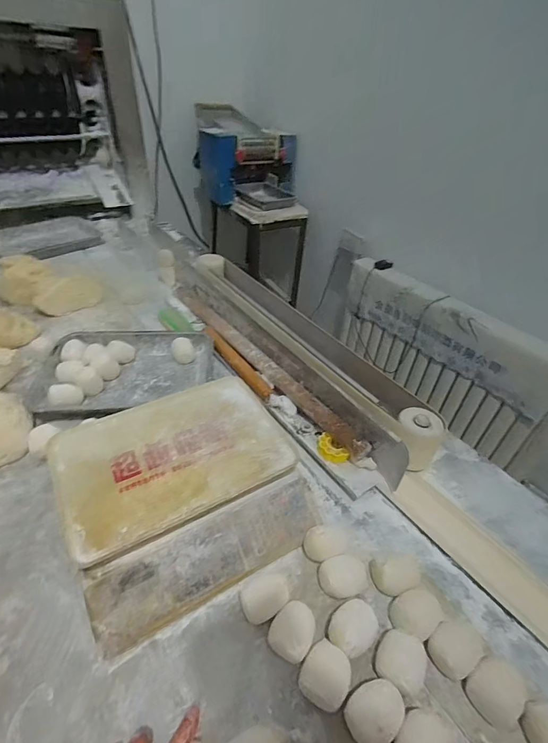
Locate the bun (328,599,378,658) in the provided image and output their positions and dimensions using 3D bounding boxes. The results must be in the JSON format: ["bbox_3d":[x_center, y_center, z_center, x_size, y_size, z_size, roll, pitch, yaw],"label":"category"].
[{"bbox_3d":[0.102,0.332,0.486,0.063,0.047,0.051,-30,51,-34],"label":"bun"}]

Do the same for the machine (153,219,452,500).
[{"bbox_3d":[0.015,-0.105,0.942,0.170,0.107,0.902,-23,48,-28],"label":"machine"}]

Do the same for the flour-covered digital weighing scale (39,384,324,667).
[{"bbox_3d":[-0.137,0.177,0.595,0.329,0.103,0.304,-19,46,-25],"label":"flour-covered digital weighing scale"}]

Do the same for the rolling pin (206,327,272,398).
[{"bbox_3d":[-0.089,-0.024,0.887,0.032,0.037,0.294,-20,46,-26],"label":"rolling pin"}]

